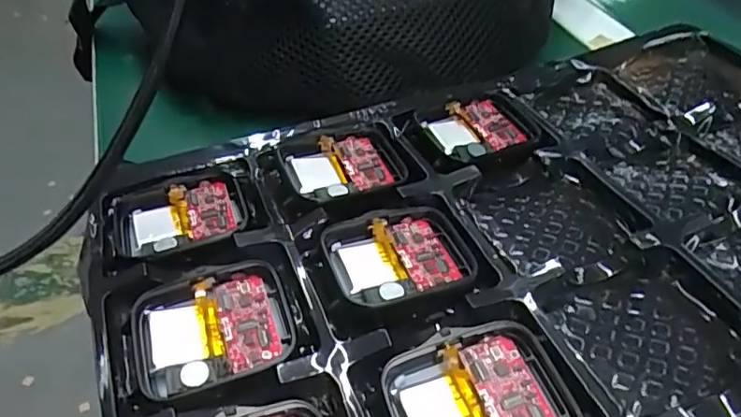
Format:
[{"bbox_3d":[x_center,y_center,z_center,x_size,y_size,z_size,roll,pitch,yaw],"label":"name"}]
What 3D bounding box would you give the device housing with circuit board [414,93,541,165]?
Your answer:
[{"bbox_3d":[0.044,-0.032,0.224,0.046,0.009,0.034,-16,48,-18],"label":"device housing with circuit board"}]

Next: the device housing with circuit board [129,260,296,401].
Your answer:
[{"bbox_3d":[-0.044,0.034,0.161,0.043,0.007,0.034,-13,47,-15],"label":"device housing with circuit board"}]

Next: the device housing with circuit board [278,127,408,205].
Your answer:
[{"bbox_3d":[-0.010,-0.017,0.207,0.042,0.010,0.036,-12,47,-14],"label":"device housing with circuit board"}]

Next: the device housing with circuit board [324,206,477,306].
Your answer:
[{"bbox_3d":[0.010,0.014,0.176,0.044,0.009,0.035,-14,47,-15],"label":"device housing with circuit board"}]

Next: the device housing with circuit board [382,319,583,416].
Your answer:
[{"bbox_3d":[0.027,0.048,0.140,0.043,0.009,0.036,-13,47,-14],"label":"device housing with circuit board"}]

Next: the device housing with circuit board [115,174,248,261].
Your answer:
[{"bbox_3d":[-0.064,0.003,0.193,0.042,0.012,0.035,-13,47,-15],"label":"device housing with circuit board"}]

